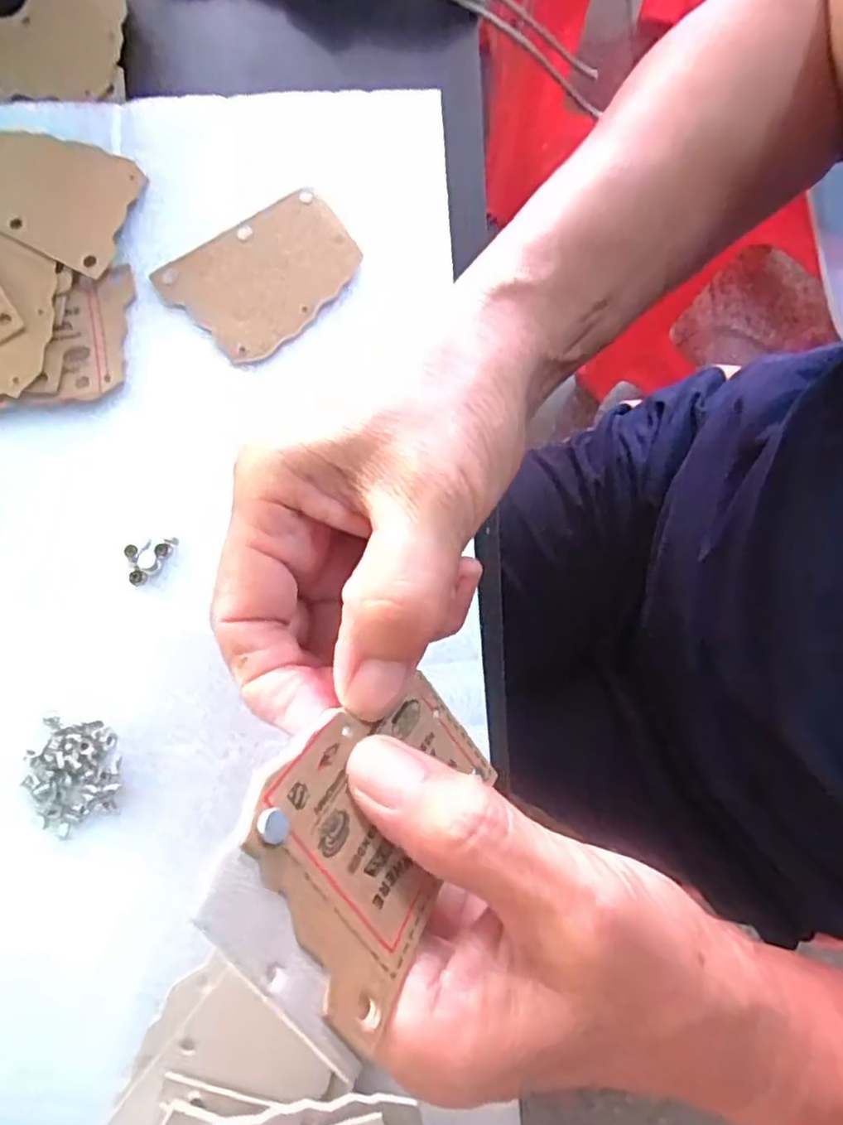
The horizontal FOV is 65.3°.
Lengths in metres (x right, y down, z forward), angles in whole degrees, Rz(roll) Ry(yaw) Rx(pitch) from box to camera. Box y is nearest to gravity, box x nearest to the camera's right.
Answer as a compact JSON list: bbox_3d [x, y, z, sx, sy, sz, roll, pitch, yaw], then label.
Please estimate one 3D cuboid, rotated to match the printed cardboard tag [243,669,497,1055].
[{"bbox_3d":[-0.010,0.060,0.159,0.004,0.075,0.052,-24,105,37],"label":"printed cardboard tag"}]

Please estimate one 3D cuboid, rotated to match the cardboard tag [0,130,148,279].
[{"bbox_3d":[-0.157,-0.156,0.277,0.076,0.004,0.055,22,73,5],"label":"cardboard tag"}]

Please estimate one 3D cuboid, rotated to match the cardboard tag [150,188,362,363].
[{"bbox_3d":[-0.064,-0.117,0.269,0.077,0.004,0.054,-31,81,-6],"label":"cardboard tag"}]

